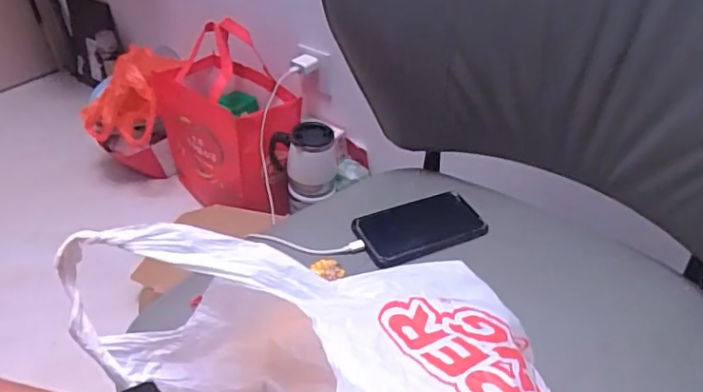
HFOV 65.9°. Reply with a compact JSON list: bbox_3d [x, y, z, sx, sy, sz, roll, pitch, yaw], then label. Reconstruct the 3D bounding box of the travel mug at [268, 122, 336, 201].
[{"bbox_3d":[-0.097,-0.068,1.116,0.134,0.146,0.088,0,38,-1],"label":"travel mug"}]

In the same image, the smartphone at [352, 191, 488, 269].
[{"bbox_3d":[0.074,0.032,0.572,0.136,0.011,0.075,-17,42,-22],"label":"smartphone"}]

